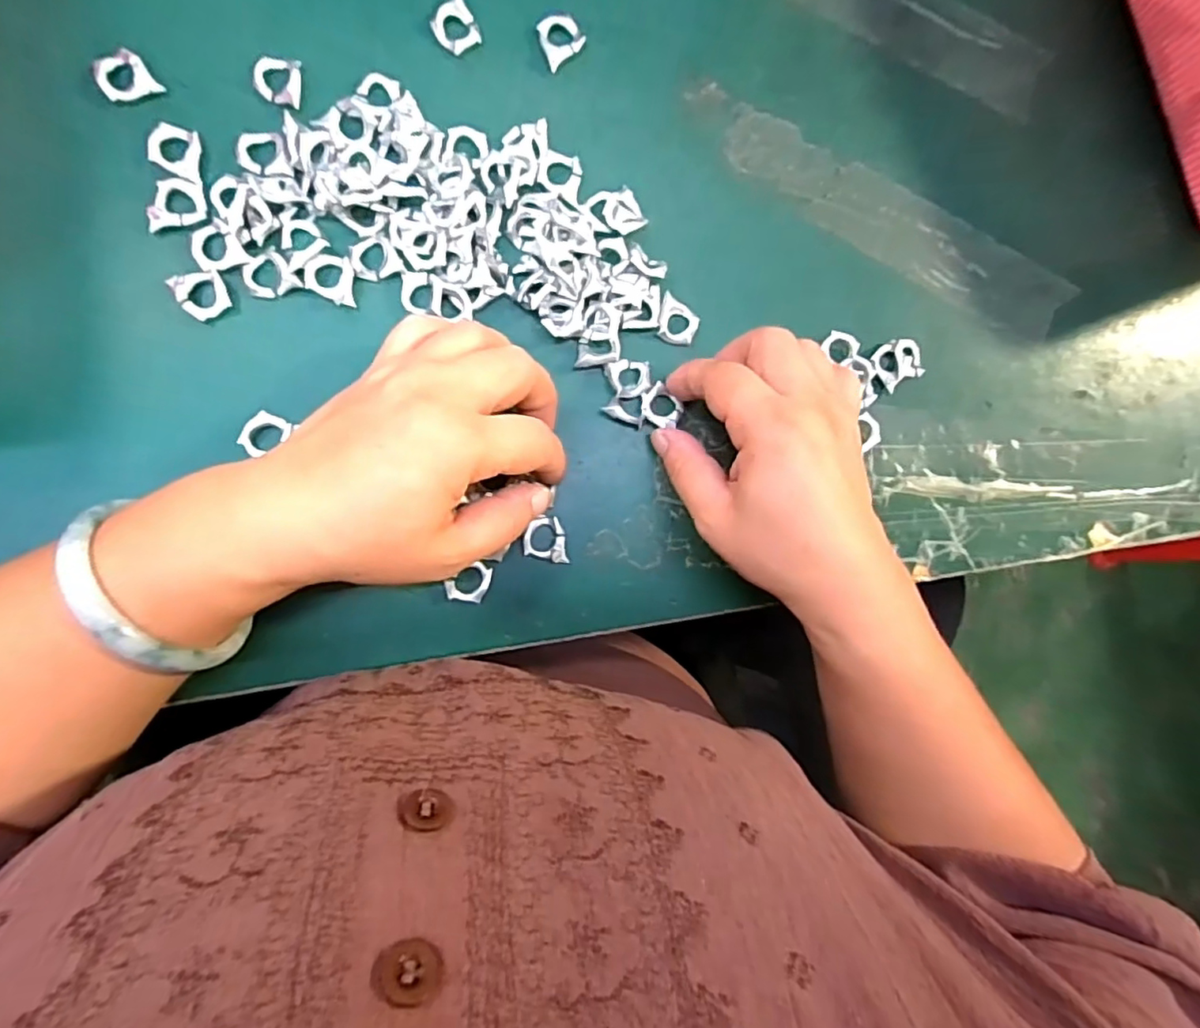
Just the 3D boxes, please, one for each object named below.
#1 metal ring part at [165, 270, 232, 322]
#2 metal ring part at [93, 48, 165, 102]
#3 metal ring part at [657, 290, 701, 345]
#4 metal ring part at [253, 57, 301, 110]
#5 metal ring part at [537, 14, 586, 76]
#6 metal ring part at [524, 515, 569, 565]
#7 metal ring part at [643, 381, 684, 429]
[{"bbox_3d":[-0.169,-0.092,0.253,0.019,0.005,0.020,-21,93,-9],"label":"metal ring part"},{"bbox_3d":[-0.199,-0.182,0.249,0.020,0.004,0.018,-35,95,-8],"label":"metal ring part"},{"bbox_3d":[0.037,-0.092,0.285,0.021,0.004,0.020,26,86,-8],"label":"metal ring part"},{"bbox_3d":[-0.140,-0.187,0.258,0.019,0.006,0.020,1,90,-9],"label":"metal ring part"},{"bbox_3d":[-0.019,-0.223,0.279,0.024,0.004,0.021,-39,96,-7],"label":"metal ring part"},{"bbox_3d":[-0.023,0.011,0.276,0.021,0.005,0.019,13,88,-9],"label":"metal ring part"},{"bbox_3d":[0.030,-0.051,0.282,0.020,0.005,0.016,43,84,-7],"label":"metal ring part"}]

